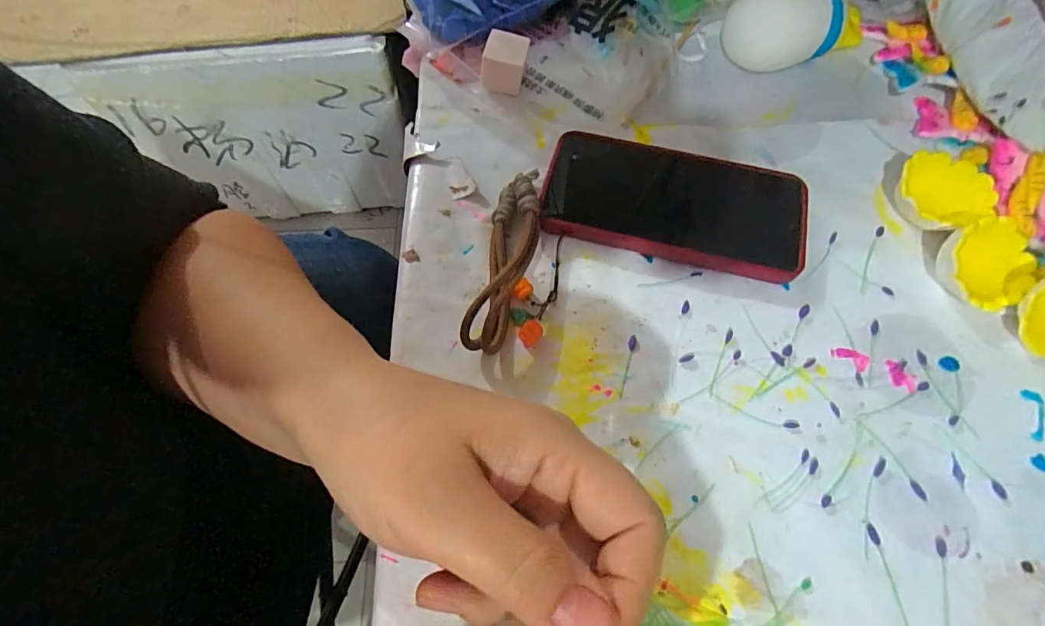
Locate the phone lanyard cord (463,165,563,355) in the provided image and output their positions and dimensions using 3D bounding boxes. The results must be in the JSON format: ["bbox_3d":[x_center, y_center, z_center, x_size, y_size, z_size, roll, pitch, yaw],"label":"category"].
[{"bbox_3d":[0.000,-0.033,0.287,0.045,0.029,0.134,7,63,3],"label":"phone lanyard cord"}]

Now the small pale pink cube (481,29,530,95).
[{"bbox_3d":[-0.013,-0.192,0.367,0.032,0.032,0.038,9,63,4],"label":"small pale pink cube"}]

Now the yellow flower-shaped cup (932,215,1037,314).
[{"bbox_3d":[0.272,-0.028,0.284,0.048,0.018,0.052,0,93,-9],"label":"yellow flower-shaped cup"}]

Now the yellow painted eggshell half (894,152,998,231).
[{"bbox_3d":[0.267,-0.074,0.309,0.051,0.028,0.053,-33,68,-16],"label":"yellow painted eggshell half"}]

